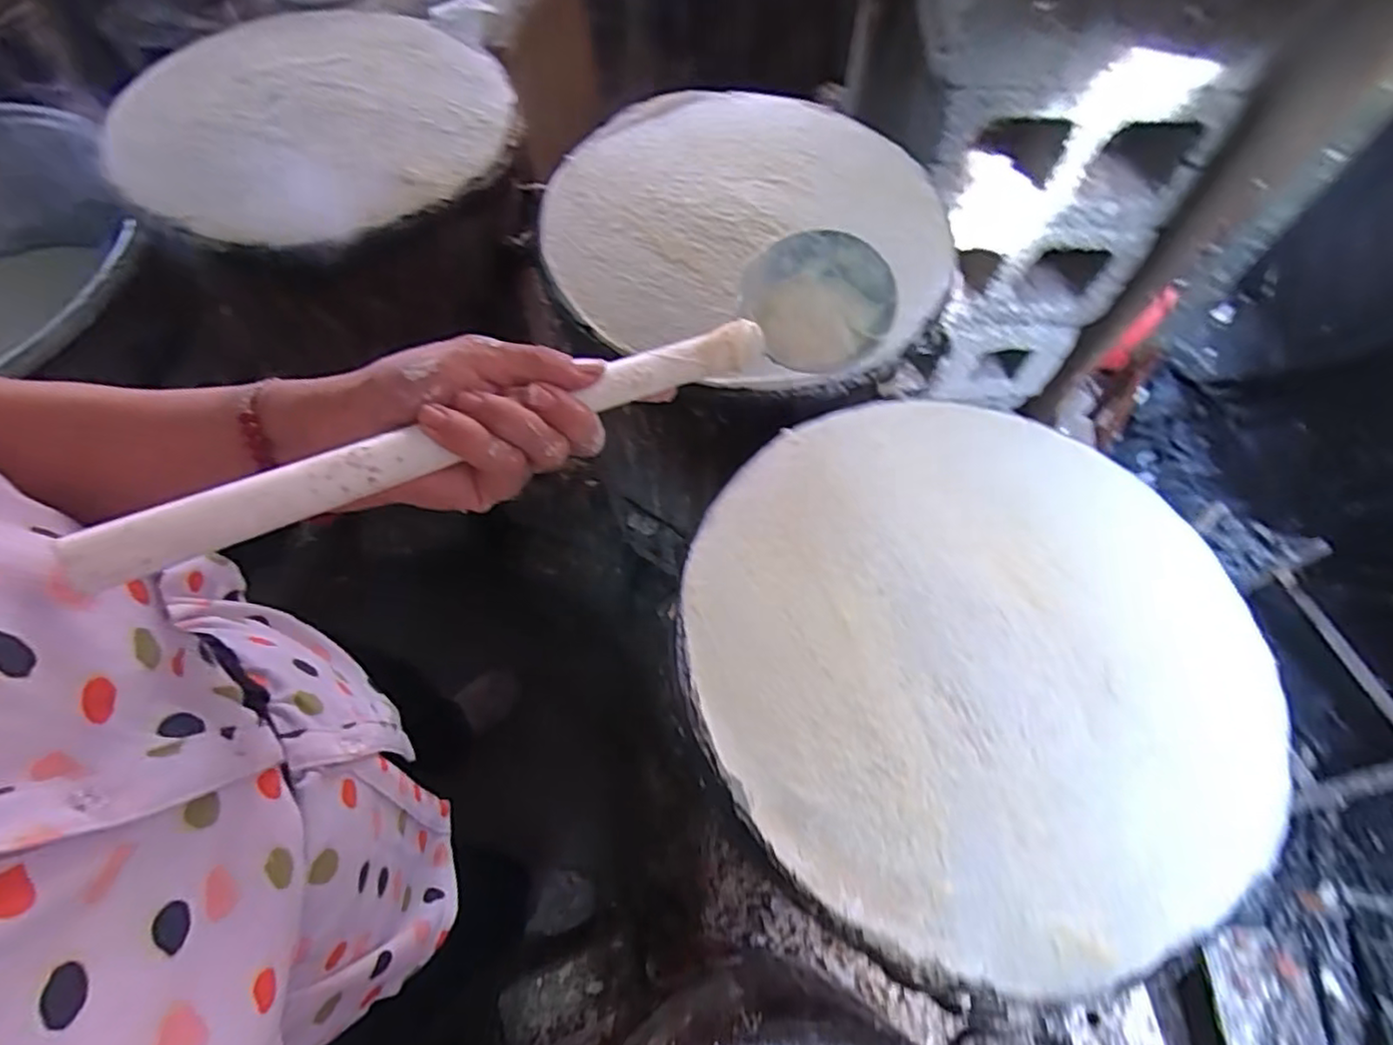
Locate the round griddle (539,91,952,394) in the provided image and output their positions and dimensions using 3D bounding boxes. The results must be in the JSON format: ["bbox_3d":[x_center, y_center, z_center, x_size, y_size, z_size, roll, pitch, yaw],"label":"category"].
[{"bbox_3d":[0.045,-0.280,0.619,0.362,0.032,0.373,0,63,0],"label":"round griddle"}]

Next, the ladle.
[{"bbox_3d":[-0.052,-0.067,0.306,0.391,0.047,0.082,-28,66,-30],"label":"ladle"}]

